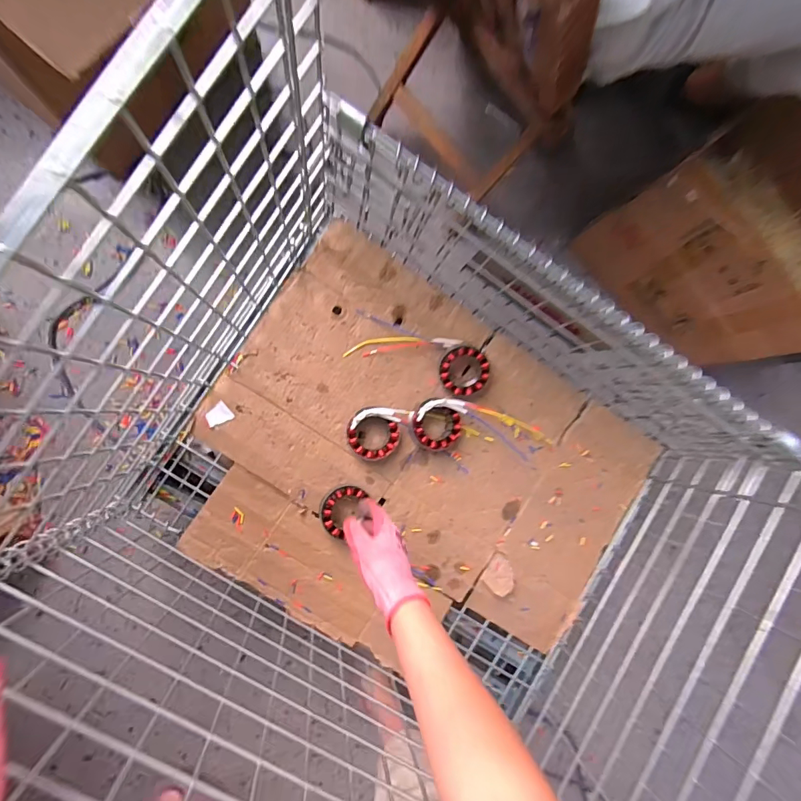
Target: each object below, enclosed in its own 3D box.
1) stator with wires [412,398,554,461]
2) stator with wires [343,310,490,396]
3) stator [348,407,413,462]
[{"bbox_3d":[0.146,0.050,0.753,0.255,0.049,0.087,6,88,-8],"label":"stator with wires"},{"bbox_3d":[0.035,-0.077,0.739,0.240,0.049,0.091,15,87,-8],"label":"stator with wires"},{"bbox_3d":[-0.037,0.057,0.730,0.098,0.044,0.090,7,88,-8],"label":"stator"}]

